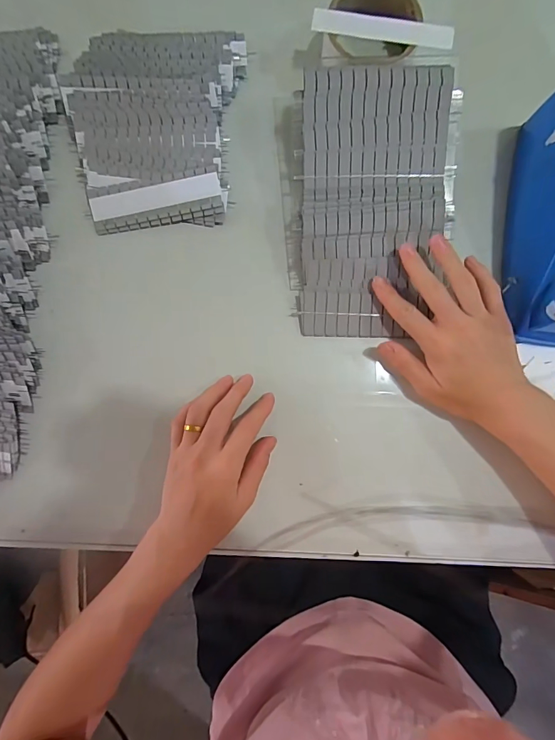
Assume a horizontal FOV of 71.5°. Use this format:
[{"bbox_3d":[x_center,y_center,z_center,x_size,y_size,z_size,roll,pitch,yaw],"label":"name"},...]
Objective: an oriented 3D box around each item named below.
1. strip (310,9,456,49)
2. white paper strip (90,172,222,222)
[{"bbox_3d":[0.093,-0.303,0.341,0.123,0.004,0.019,10,100,2],"label":"strip"},{"bbox_3d":[-0.116,-0.166,0.369,0.123,0.005,0.022,-10,94,3],"label":"white paper strip"}]

